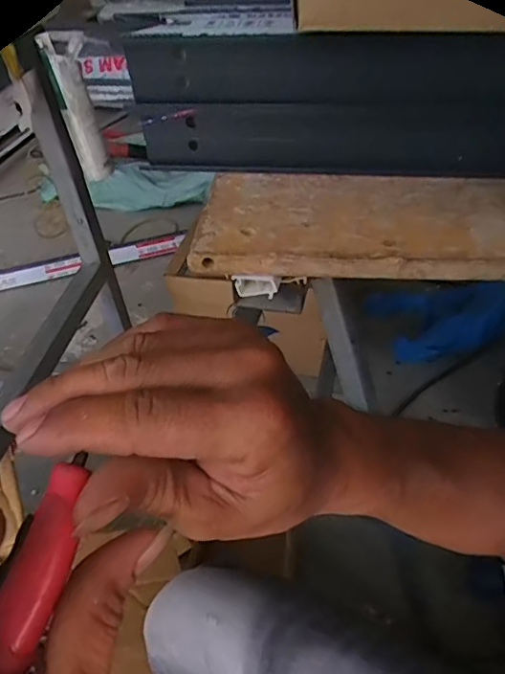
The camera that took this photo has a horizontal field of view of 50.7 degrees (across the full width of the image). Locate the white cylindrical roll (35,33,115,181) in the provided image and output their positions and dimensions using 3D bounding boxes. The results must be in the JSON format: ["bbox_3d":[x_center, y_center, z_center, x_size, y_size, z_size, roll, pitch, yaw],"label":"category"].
[{"bbox_3d":[-0.255,-0.330,0.800,0.050,0.177,0.042,-29,47,-24],"label":"white cylindrical roll"}]

